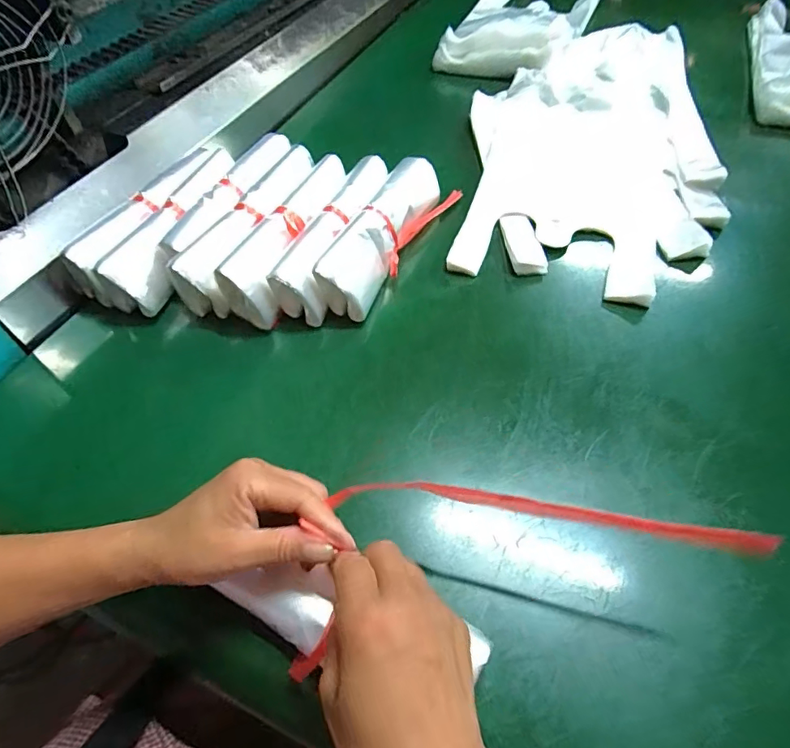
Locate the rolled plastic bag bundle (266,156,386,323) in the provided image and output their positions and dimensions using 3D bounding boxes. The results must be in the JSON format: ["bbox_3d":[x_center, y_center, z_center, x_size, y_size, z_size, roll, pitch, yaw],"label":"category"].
[{"bbox_3d":[-0.055,-0.147,0.509,0.046,0.053,0.208,18,57,16],"label":"rolled plastic bag bundle"}]

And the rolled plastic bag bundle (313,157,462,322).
[{"bbox_3d":[-0.005,-0.150,0.512,0.059,0.057,0.215,22,58,18],"label":"rolled plastic bag bundle"}]

